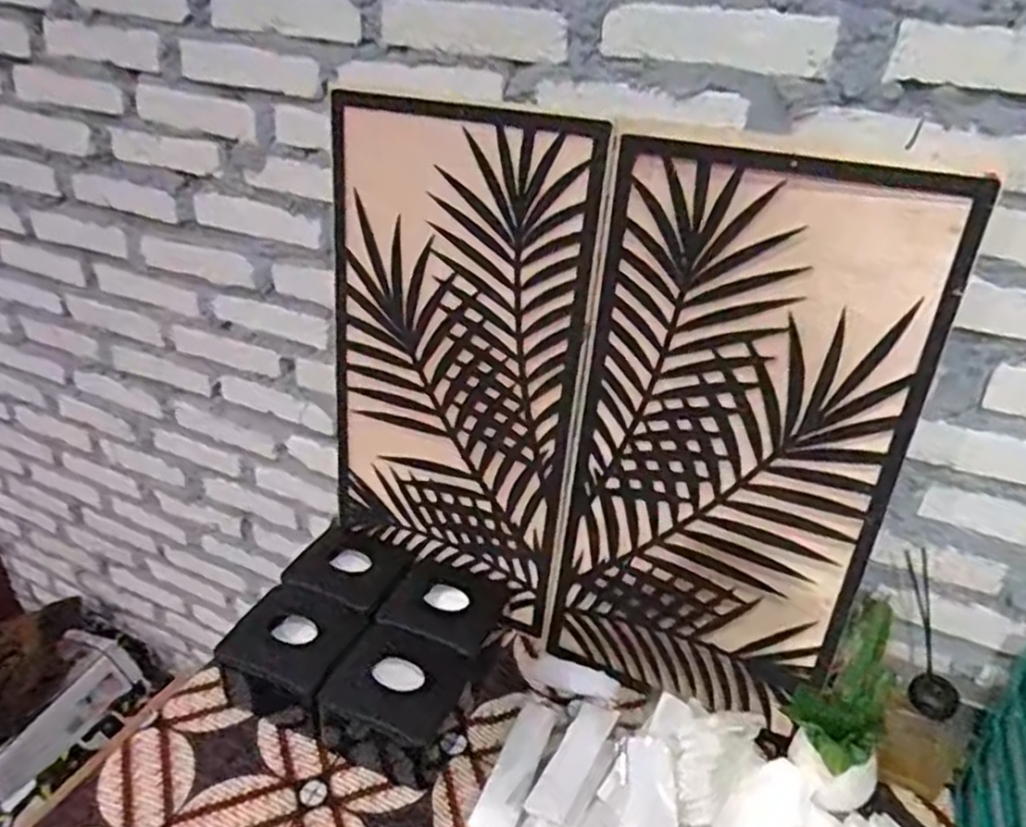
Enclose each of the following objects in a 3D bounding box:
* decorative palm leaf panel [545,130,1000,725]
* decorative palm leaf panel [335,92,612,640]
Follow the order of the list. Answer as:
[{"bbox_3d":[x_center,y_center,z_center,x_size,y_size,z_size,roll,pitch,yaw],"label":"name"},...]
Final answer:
[{"bbox_3d":[0.207,0.052,0.733,0.299,0.581,0.017,17,27,20],"label":"decorative palm leaf panel"},{"bbox_3d":[-0.074,-0.049,0.831,0.293,0.543,0.021,16,28,19],"label":"decorative palm leaf panel"}]

